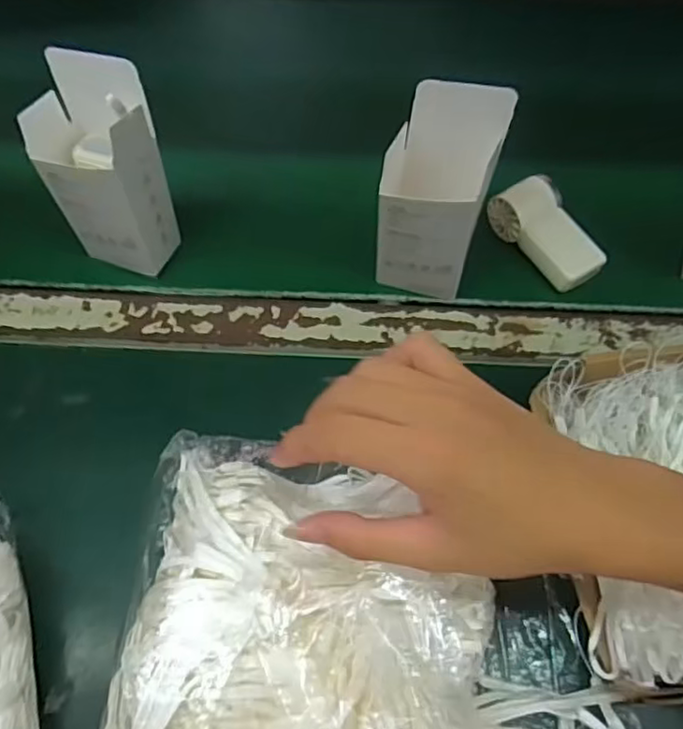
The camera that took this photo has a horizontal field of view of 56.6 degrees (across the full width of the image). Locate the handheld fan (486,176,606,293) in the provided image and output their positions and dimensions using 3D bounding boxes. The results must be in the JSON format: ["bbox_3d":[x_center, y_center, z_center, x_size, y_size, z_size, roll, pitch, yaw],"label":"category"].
[{"bbox_3d":[0.162,-0.104,0.491,0.046,0.028,0.091,-31,67,-14],"label":"handheld fan"}]

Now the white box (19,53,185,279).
[{"bbox_3d":[-0.164,-0.136,0.443,0.071,0.146,0.061,21,65,11],"label":"white box"}]

